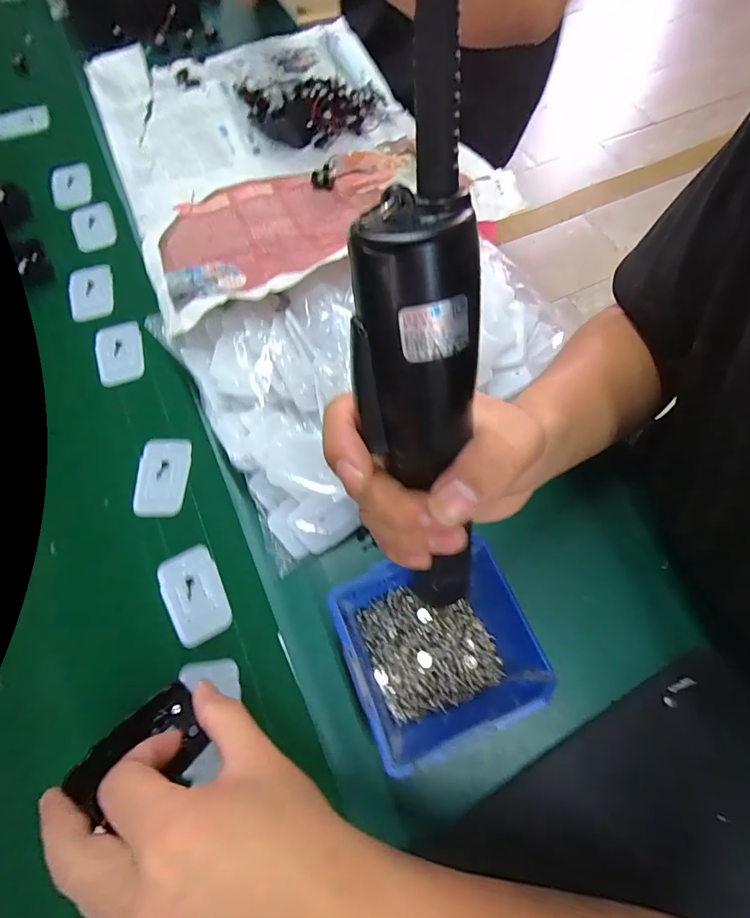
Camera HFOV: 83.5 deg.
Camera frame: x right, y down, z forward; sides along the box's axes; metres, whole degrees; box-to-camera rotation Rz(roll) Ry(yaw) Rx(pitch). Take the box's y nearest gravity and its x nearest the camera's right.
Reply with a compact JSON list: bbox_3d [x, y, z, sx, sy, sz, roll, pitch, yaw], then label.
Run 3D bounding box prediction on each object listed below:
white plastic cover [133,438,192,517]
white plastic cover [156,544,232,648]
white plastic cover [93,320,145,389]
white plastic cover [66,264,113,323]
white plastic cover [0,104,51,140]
[{"bbox_3d":[-0.192,0.016,0.380,0.045,0.005,0.072,2,66,1],"label":"white plastic cover"},{"bbox_3d":[-0.146,0.110,0.340,0.043,0.004,0.072,-27,68,-11],"label":"white plastic cover"},{"bbox_3d":[-0.261,-0.108,0.428,0.046,0.006,0.070,-14,66,-6],"label":"white plastic cover"},{"bbox_3d":[-0.310,-0.181,0.459,0.049,0.010,0.068,-13,66,-5],"label":"white plastic cover"},{"bbox_3d":[-0.488,-0.463,0.579,0.075,0.016,0.040,-17,66,-7],"label":"white plastic cover"}]

